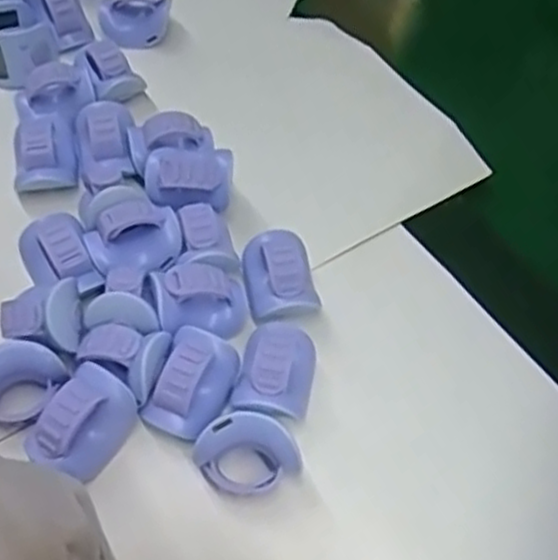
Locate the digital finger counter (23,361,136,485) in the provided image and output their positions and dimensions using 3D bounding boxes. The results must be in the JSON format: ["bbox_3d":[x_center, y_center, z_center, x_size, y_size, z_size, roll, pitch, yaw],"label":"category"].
[{"bbox_3d":[-0.074,0.054,0.293,0.023,0.030,0.039,25,57,15],"label":"digital finger counter"}]

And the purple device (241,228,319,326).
[{"bbox_3d":[0.001,-0.004,0.334,0.030,0.022,0.039,-7,55,-8],"label":"purple device"}]

